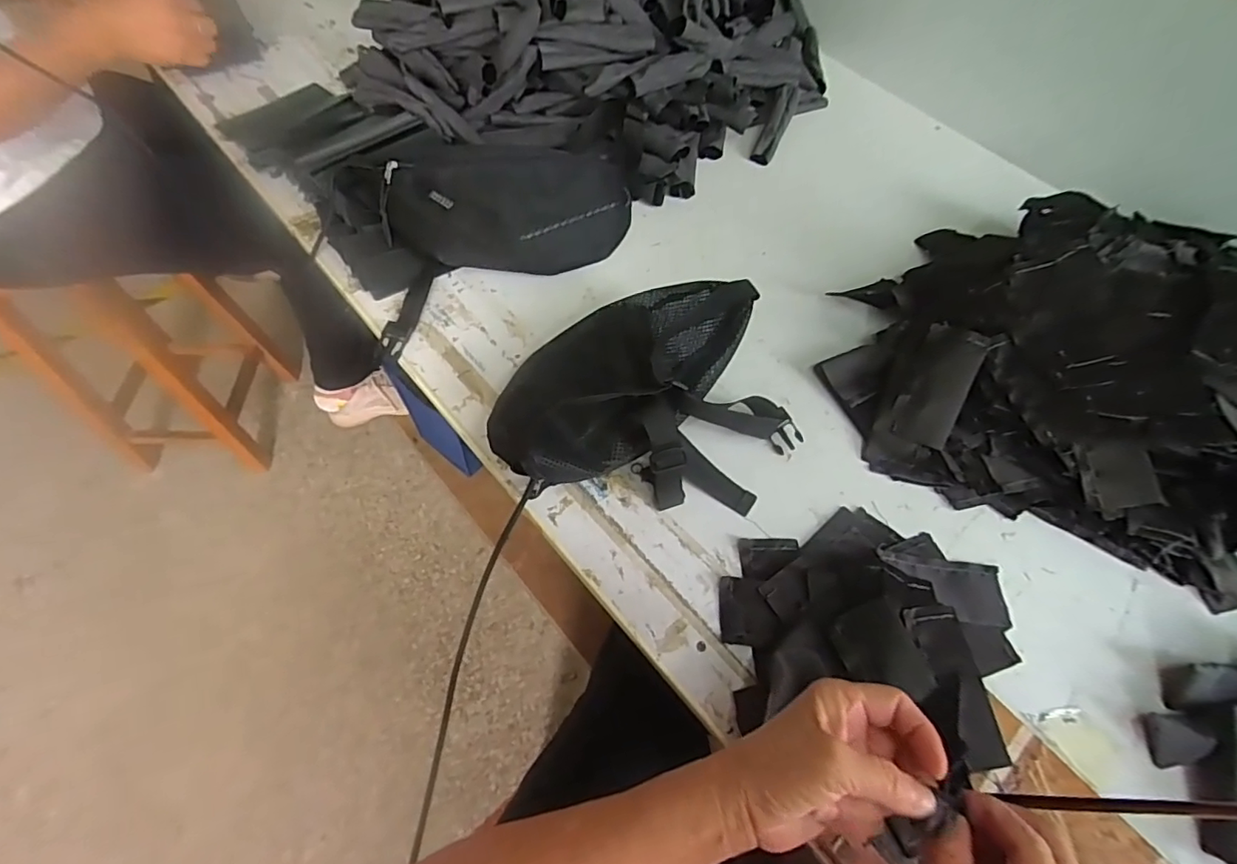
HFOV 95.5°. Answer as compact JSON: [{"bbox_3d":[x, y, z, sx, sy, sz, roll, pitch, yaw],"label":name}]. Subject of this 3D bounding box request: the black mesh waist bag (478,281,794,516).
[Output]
[{"bbox_3d":[0.031,-0.034,0.508,0.268,0.104,0.177,2,62,-3],"label":"black mesh waist bag"}]

